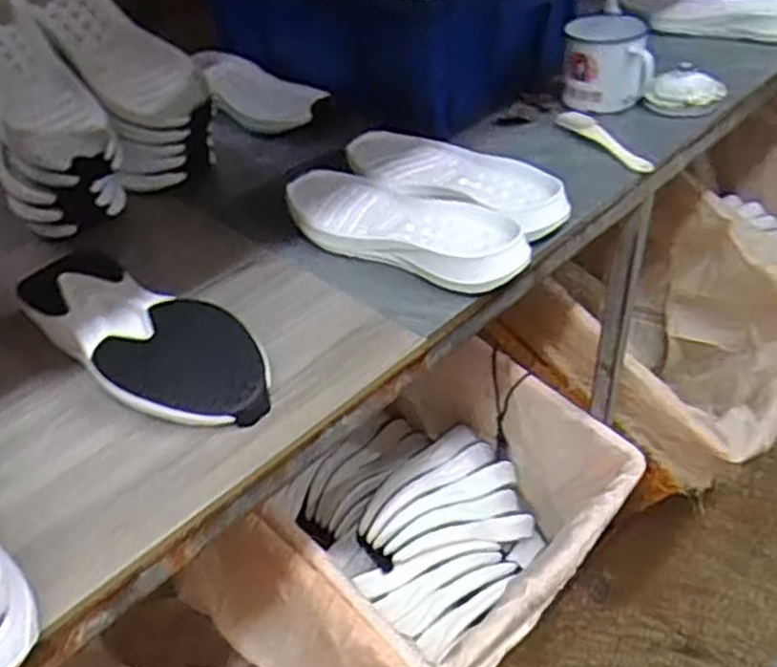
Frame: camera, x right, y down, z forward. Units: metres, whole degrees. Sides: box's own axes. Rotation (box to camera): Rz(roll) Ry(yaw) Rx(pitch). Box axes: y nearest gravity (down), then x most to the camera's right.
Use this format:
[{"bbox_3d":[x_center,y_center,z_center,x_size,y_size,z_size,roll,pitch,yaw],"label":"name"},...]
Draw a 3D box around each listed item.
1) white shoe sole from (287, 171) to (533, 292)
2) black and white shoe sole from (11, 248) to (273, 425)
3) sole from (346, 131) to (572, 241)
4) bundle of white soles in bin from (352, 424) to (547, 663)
[{"bbox_3d":[0.013,-0.108,0.752,0.275,0.036,0.104,19,48,30],"label":"white shoe sole"},{"bbox_3d":[-0.211,0.002,0.641,0.264,0.055,0.108,27,52,35],"label":"black and white shoe sole"},{"bbox_3d":[0.067,-0.175,0.799,0.274,0.028,0.101,27,52,35],"label":"sole"},{"bbox_3d":[0.092,0.327,1.210,0.243,0.104,0.354,24,50,33],"label":"bundle of white soles in bin"}]

